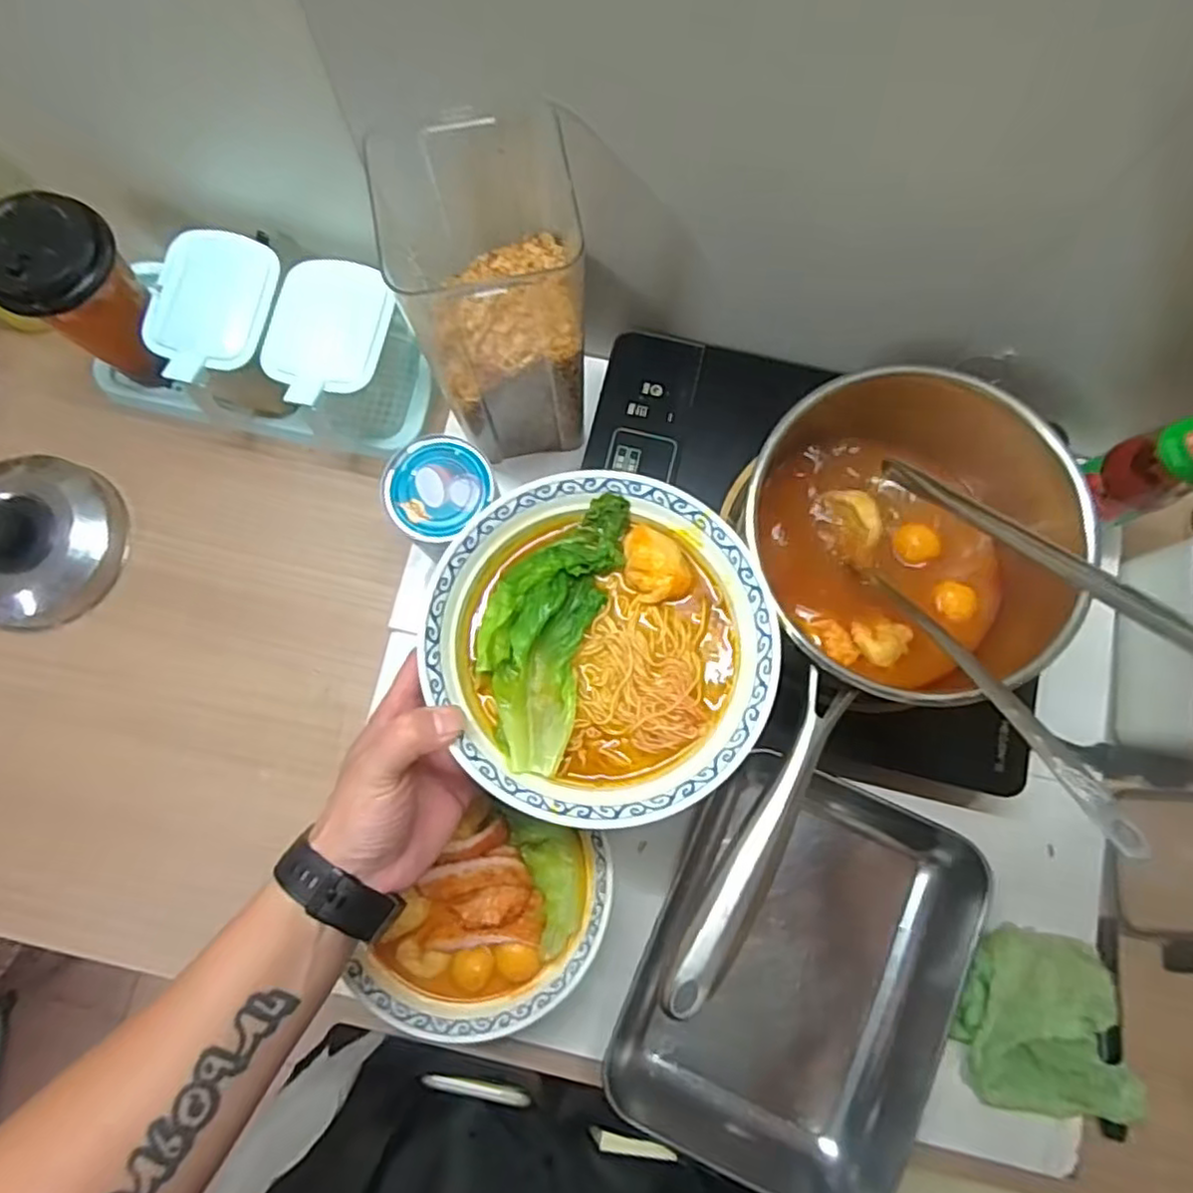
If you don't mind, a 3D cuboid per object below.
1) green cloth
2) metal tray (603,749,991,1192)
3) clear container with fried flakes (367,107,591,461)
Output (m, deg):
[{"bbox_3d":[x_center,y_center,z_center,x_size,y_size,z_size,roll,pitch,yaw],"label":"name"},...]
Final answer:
[{"bbox_3d":[0.304,0.298,0.473,0.113,0.037,0.124,-10,77,-3],"label":"green cloth"},{"bbox_3d":[0.138,0.260,0.474,0.191,0.046,0.260,27,78,6],"label":"metal tray"},{"bbox_3d":[-0.067,-0.190,0.460,0.106,0.211,0.114,0,77,-1],"label":"clear container with fried flakes"}]

